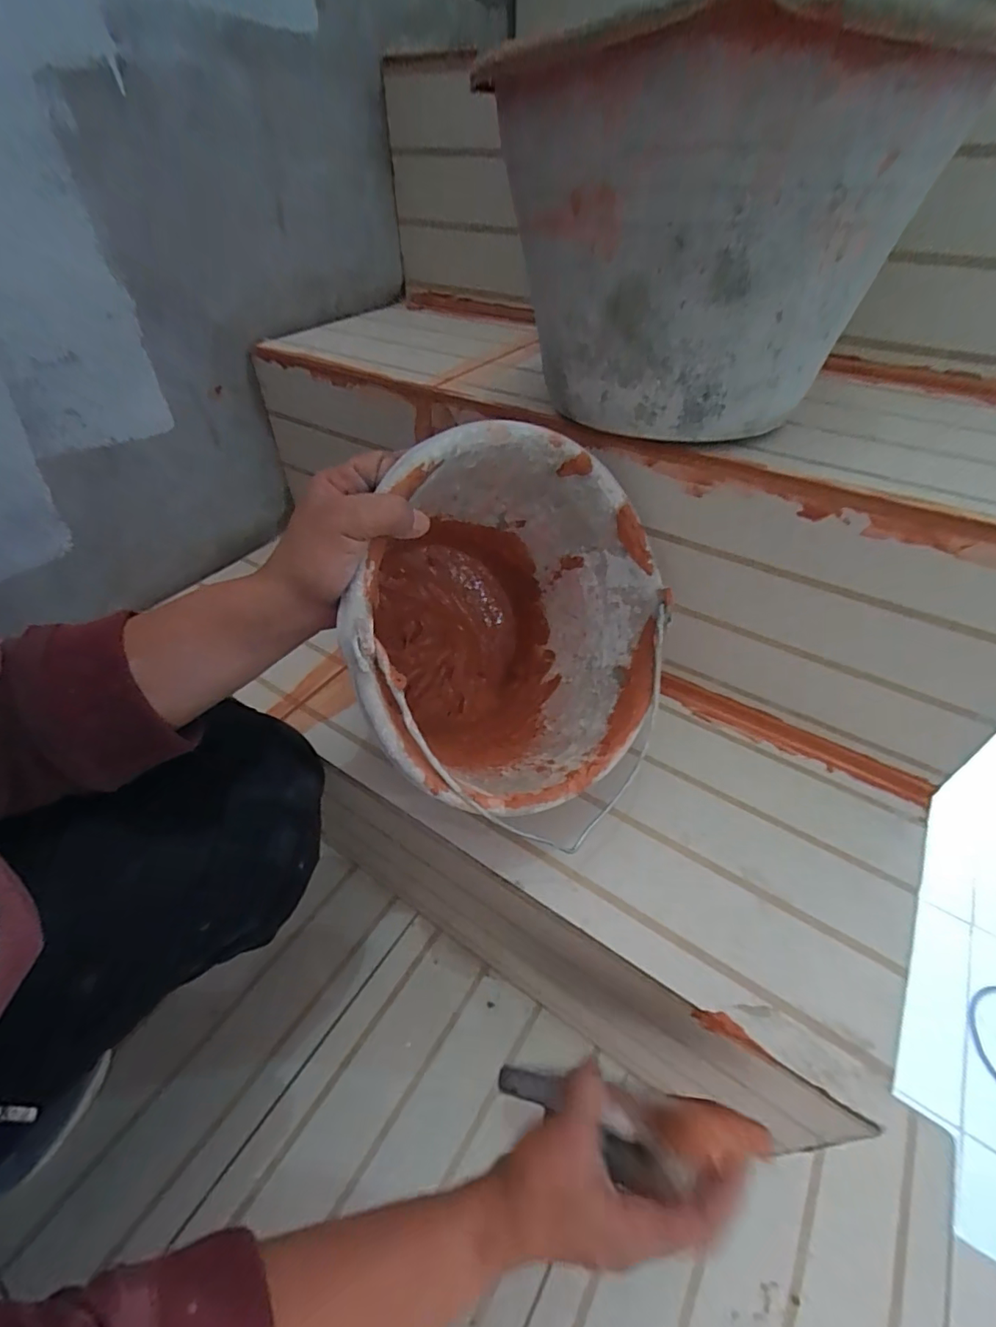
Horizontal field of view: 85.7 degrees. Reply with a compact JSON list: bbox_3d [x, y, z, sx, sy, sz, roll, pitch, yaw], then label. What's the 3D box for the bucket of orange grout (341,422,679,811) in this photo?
[{"bbox_3d":[-0.012,-0.028,0.408,0.170,0.238,0.256,-5,60,54],"label":"bucket of orange grout"}]

